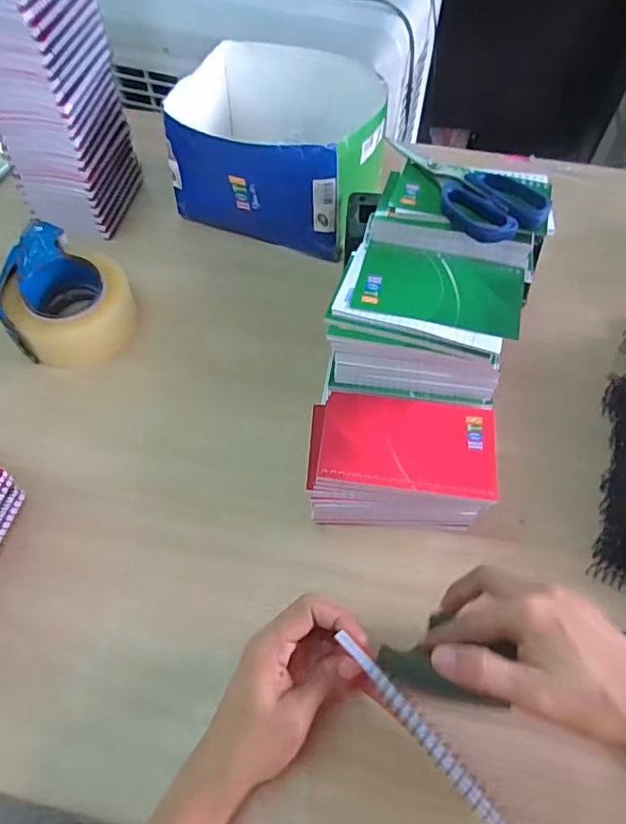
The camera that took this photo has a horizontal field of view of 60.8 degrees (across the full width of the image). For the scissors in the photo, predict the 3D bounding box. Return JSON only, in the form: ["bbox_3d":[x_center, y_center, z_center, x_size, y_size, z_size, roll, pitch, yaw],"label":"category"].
[{"bbox_3d":[0.116,-0.187,0.443,0.156,0.014,0.071,35,63,22],"label":"scissors"}]

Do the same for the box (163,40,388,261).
[{"bbox_3d":[-0.037,-0.315,0.632,0.224,0.121,0.204,11,57,8],"label":"box"}]

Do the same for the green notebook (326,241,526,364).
[{"bbox_3d":[0.094,-0.094,0.428,0.140,0.011,0.093,15,59,9],"label":"green notebook"}]

